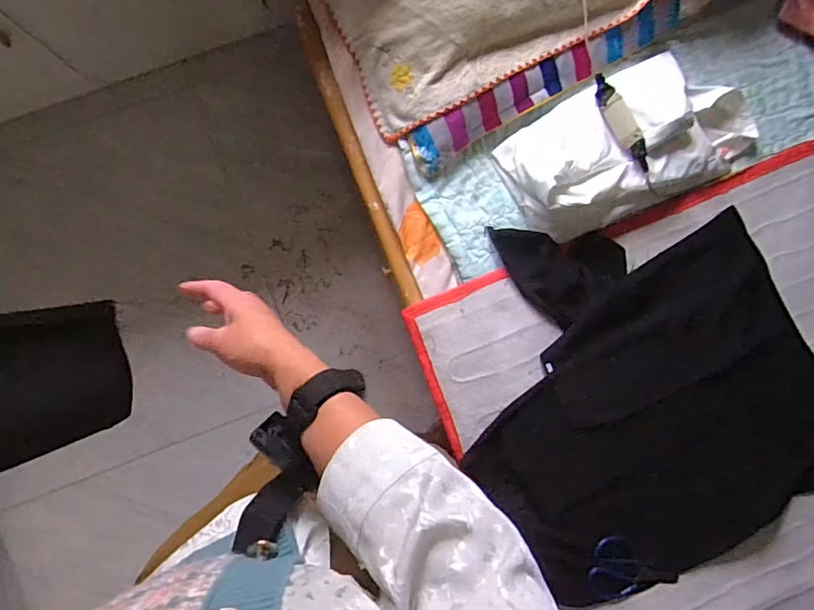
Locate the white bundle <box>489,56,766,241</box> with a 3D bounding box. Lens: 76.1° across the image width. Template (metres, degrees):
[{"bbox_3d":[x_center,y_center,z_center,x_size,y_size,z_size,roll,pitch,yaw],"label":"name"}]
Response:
[{"bbox_3d":[0.398,-0.286,0.891,0.445,0.086,0.229,-25,92,-4],"label":"white bundle"}]

